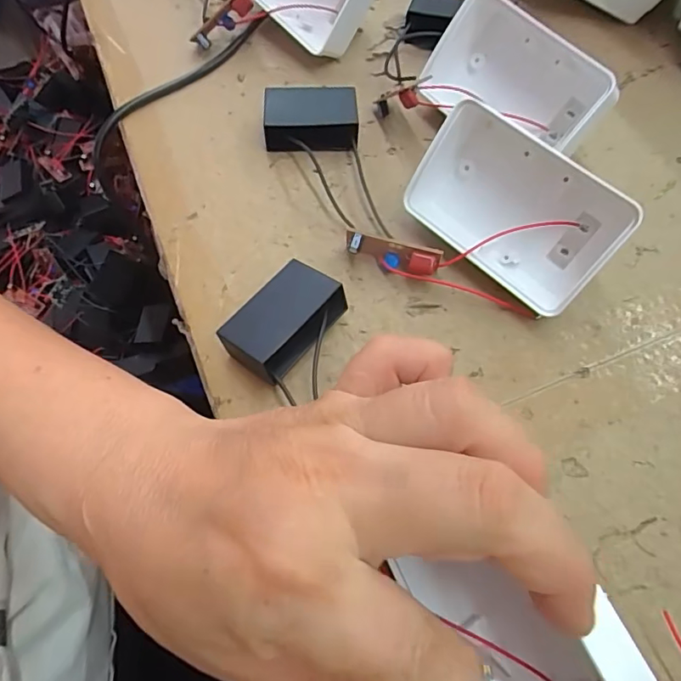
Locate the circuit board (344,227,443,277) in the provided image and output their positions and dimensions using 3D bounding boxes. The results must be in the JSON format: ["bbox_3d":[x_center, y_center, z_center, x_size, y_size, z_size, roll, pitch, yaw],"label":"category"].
[{"bbox_3d":[0.024,-0.039,0.234,0.043,0.017,0.009,15,66,7],"label":"circuit board"}]

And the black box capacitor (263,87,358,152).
[{"bbox_3d":[-0.015,-0.117,0.270,0.048,0.020,0.032,1,65,0],"label":"black box capacitor"}]

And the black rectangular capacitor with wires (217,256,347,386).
[{"bbox_3d":[-0.023,-0.008,0.214,0.029,0.025,0.047,37,70,16],"label":"black rectangular capacitor with wires"}]

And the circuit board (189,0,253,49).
[{"bbox_3d":[-0.069,-0.189,0.298,0.044,0.016,0.011,-28,64,22],"label":"circuit board"}]

